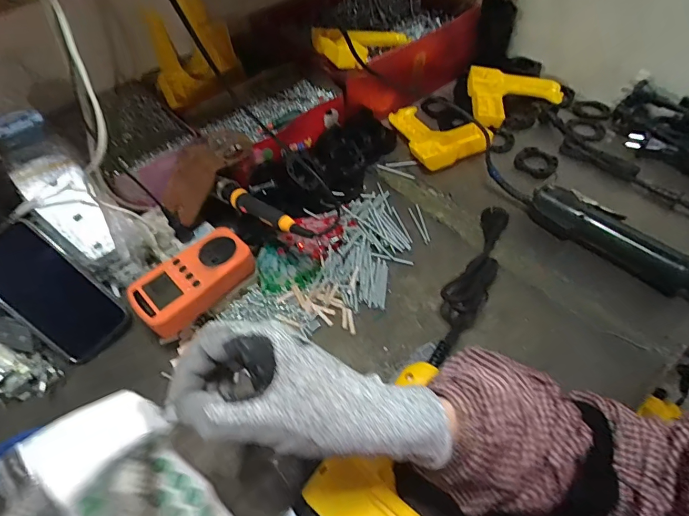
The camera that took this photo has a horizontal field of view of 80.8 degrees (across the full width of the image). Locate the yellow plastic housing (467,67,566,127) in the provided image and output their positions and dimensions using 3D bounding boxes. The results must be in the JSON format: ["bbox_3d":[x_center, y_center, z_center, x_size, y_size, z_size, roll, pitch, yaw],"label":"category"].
[{"bbox_3d":[0.289,-0.273,0.677,0.154,0.033,0.126,1,53,3],"label":"yellow plastic housing"}]

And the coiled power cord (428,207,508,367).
[{"bbox_3d":[0.149,0.023,0.469,0.042,0.043,0.210,24,58,19],"label":"coiled power cord"}]

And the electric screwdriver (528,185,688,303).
[{"bbox_3d":[0.336,-0.015,0.483,0.050,0.052,0.235,-36,60,-22],"label":"electric screwdriver"}]

